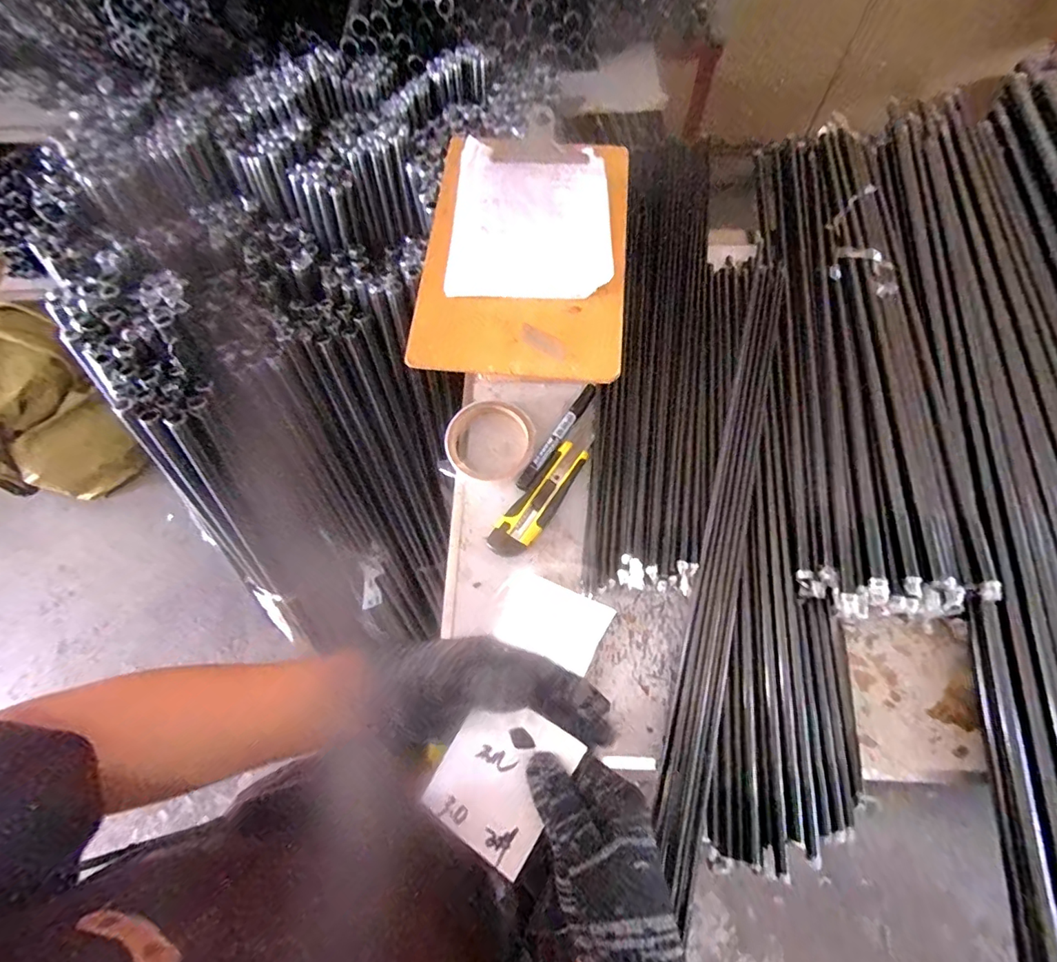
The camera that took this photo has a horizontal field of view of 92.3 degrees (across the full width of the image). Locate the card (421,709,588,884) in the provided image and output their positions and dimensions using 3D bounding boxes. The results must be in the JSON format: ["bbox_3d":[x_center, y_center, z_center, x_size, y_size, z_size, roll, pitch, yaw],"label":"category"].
[{"bbox_3d":[-0.018,0.193,0.330,0.074,0.005,0.092,29,87,19],"label":"card"}]

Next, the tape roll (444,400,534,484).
[{"bbox_3d":[-0.041,-0.042,0.540,0.094,0.021,0.093,-1,69,2],"label":"tape roll"}]

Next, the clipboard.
[{"bbox_3d":[-0.002,-0.226,0.497,0.189,0.014,0.275,5,70,4],"label":"clipboard"}]

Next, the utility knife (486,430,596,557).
[{"bbox_3d":[0.019,0.013,0.521,0.039,0.015,0.154,37,75,14],"label":"utility knife"}]

